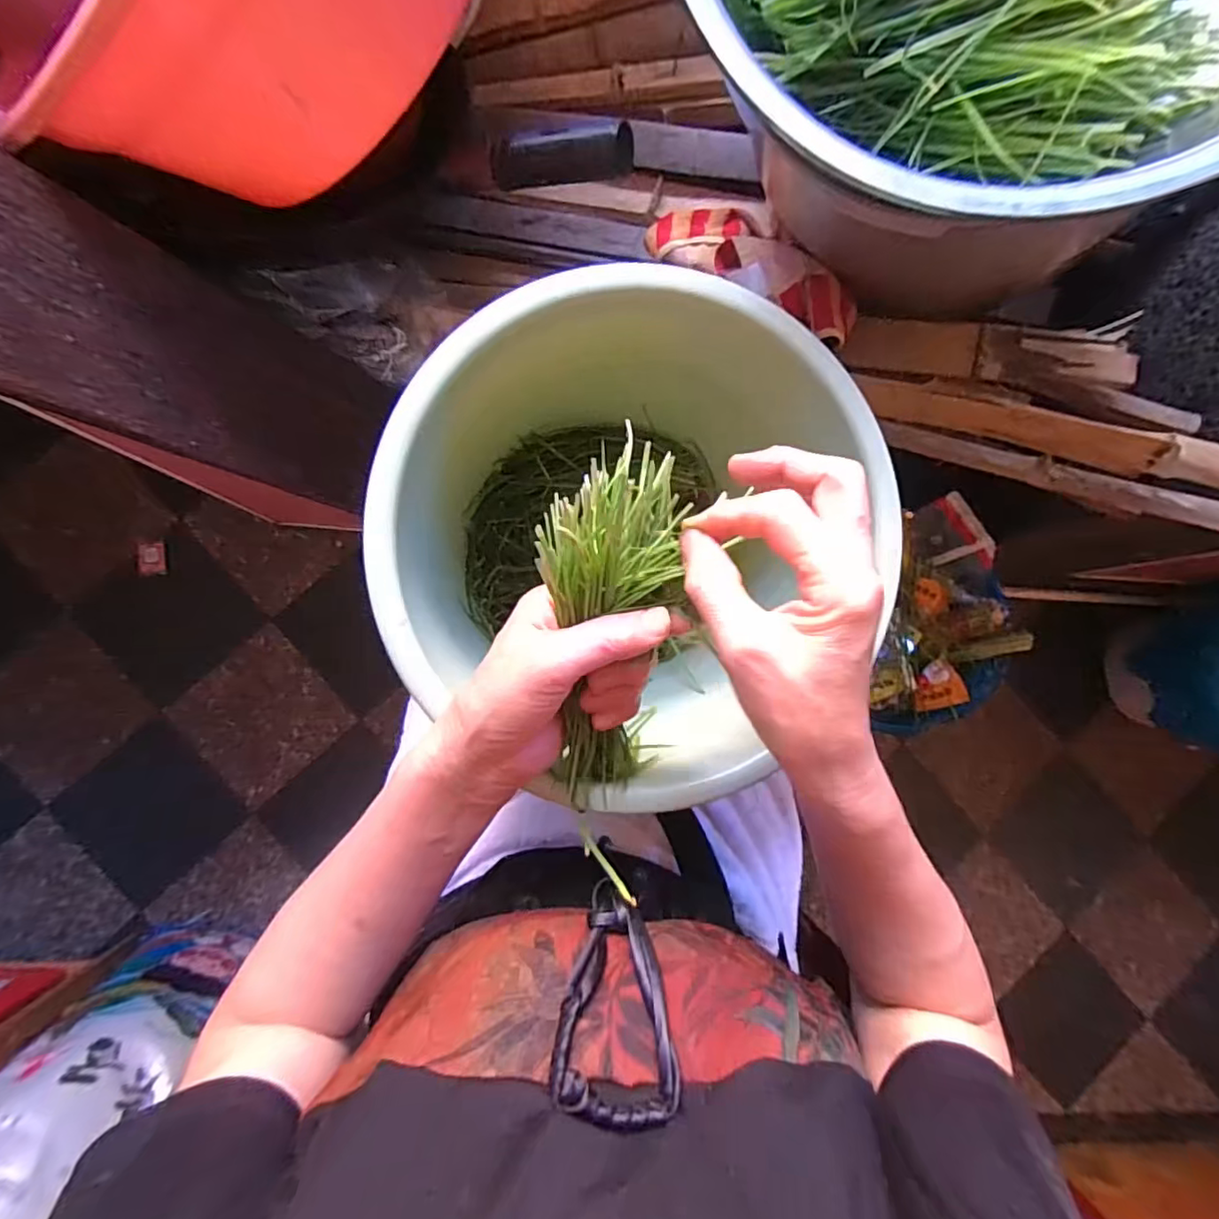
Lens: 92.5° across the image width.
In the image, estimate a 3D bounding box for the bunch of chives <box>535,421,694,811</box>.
[{"bbox_3d":[-0.002,0.016,0.294,0.066,0.037,0.189,2,114,-5],"label":"bunch of chives"}]

